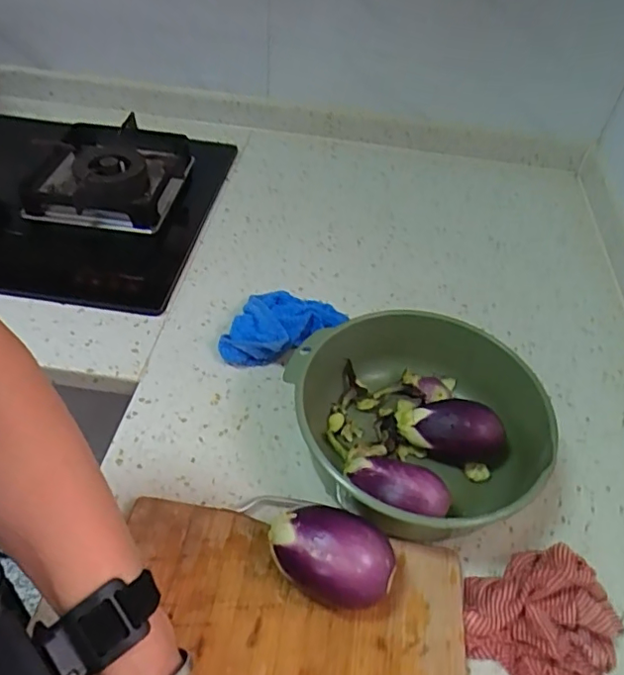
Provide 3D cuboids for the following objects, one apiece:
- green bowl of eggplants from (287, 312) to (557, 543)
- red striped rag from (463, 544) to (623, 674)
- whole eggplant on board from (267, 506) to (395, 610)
[{"bbox_3d":[0.093,0.083,0.530,0.232,0.093,0.220,3,47,-3],"label":"green bowl of eggplants"},{"bbox_3d":[0.186,0.232,0.431,0.111,0.043,0.121,-18,52,-21],"label":"red striped rag"},{"bbox_3d":[0.013,0.171,0.433,0.098,0.066,0.060,17,48,11],"label":"whole eggplant on board"}]

